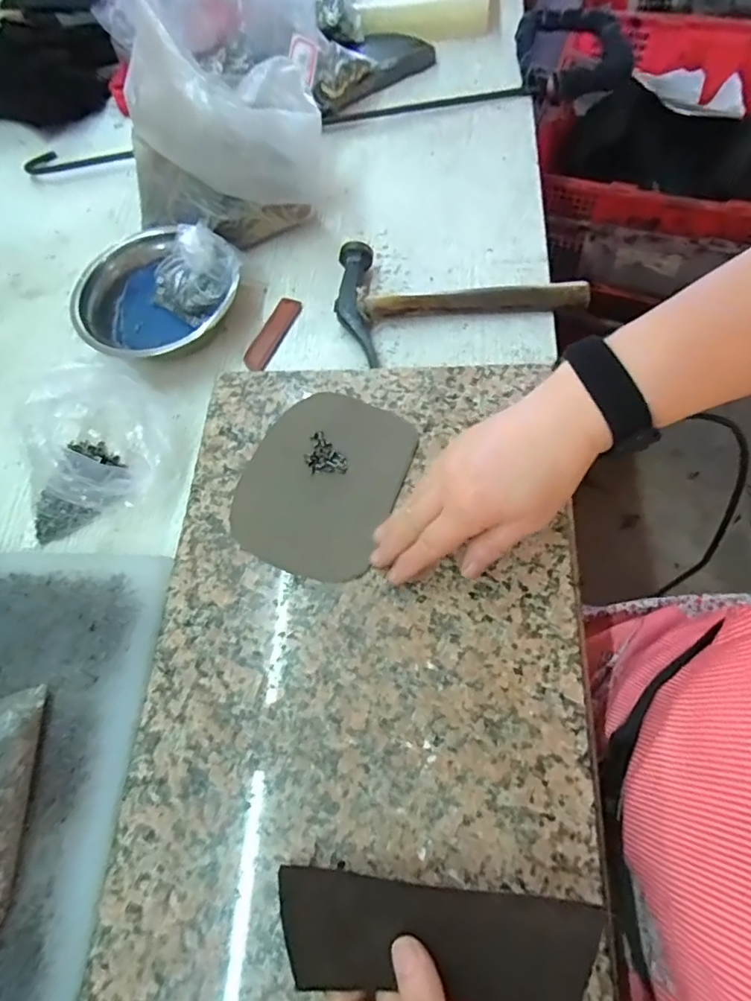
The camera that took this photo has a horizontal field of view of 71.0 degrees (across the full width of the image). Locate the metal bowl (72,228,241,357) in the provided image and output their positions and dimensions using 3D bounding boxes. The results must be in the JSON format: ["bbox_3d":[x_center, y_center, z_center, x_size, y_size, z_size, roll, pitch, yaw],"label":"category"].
[{"bbox_3d":[-0.216,-0.203,0.516,0.159,0.057,0.126,-44,68,-13],"label":"metal bowl"}]

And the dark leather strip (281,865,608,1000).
[{"bbox_3d":[0.028,0.226,0.269,0.162,0.011,0.051,-1,67,13],"label":"dark leather strip"}]

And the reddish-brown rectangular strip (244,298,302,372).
[{"bbox_3d":[-0.103,-0.165,0.520,0.024,0.005,0.091,20,69,14],"label":"reddish-brown rectangular strip"}]

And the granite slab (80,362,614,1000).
[{"bbox_3d":[-0.012,0.151,0.342,0.290,0.031,0.583,3,67,3],"label":"granite slab"}]

